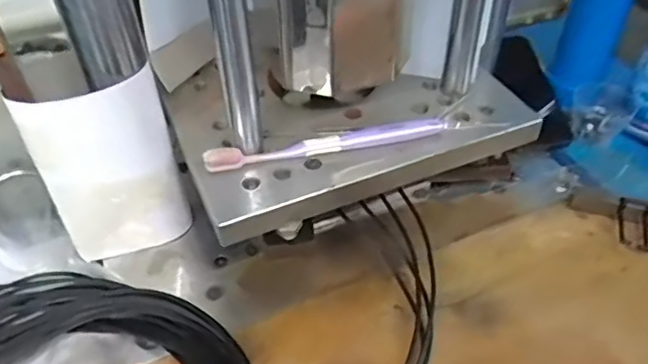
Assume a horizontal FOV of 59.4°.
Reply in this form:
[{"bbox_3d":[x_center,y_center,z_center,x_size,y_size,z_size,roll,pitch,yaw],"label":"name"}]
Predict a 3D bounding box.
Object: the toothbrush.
[{"bbox_3d":[0.010,-0.032,0.434,0.200,0.020,0.013,-12,46,-11],"label":"toothbrush"}]

